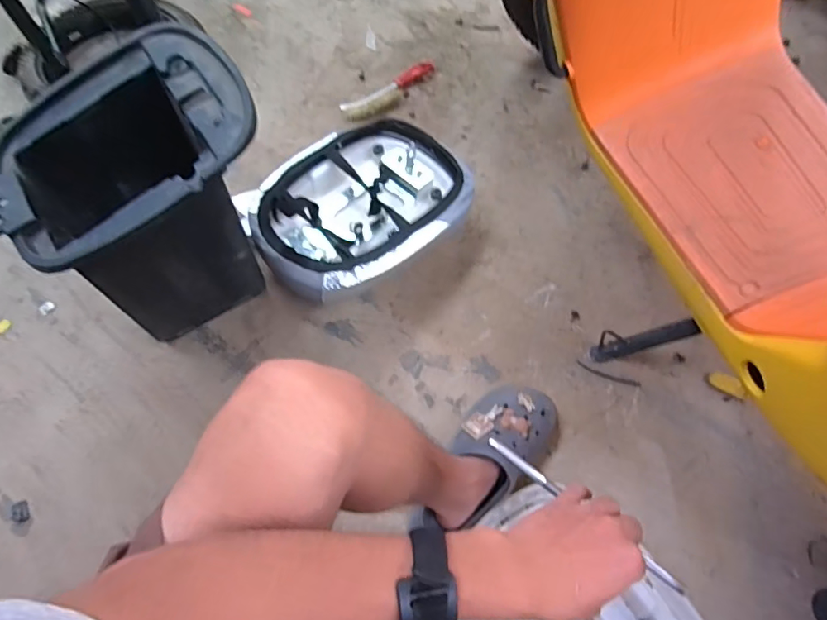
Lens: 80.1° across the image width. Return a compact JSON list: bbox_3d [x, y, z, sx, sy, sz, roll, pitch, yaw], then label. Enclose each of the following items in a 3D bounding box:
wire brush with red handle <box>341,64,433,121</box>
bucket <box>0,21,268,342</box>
[{"bbox_3d":[-0.044,-0.457,1.037,0.227,0.020,0.061,-35,71,-16],"label":"wire brush with red handle"},{"bbox_3d":[-0.337,-0.136,0.688,0.288,0.349,0.244,-24,68,-12],"label":"bucket"}]

